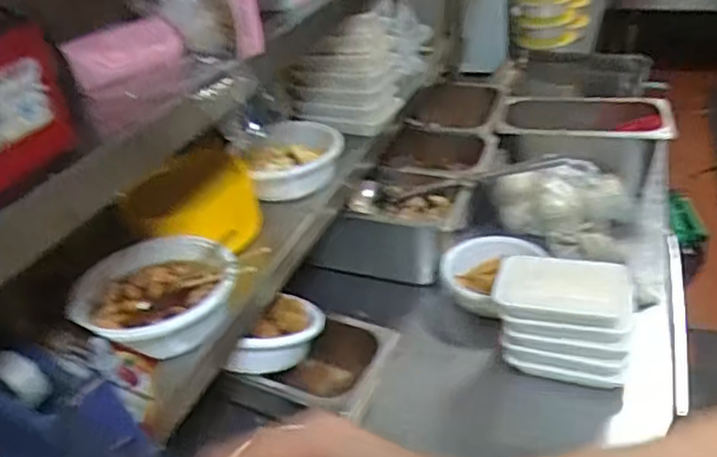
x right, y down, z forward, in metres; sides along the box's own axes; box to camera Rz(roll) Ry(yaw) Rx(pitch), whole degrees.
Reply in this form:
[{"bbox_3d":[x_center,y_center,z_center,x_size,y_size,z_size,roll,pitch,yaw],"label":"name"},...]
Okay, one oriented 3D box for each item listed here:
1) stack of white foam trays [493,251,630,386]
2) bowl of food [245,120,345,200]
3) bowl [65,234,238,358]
[{"bbox_3d":[0.281,0.125,0.904,0.176,0.129,0.108,4,34,15],"label":"stack of white foam trays"},{"bbox_3d":[-0.090,-0.097,0.923,0.136,0.066,0.121,-13,33,-10],"label":"bowl of food"},{"bbox_3d":[-0.218,0.069,0.700,0.158,0.064,0.168,-4,33,3],"label":"bowl"}]

